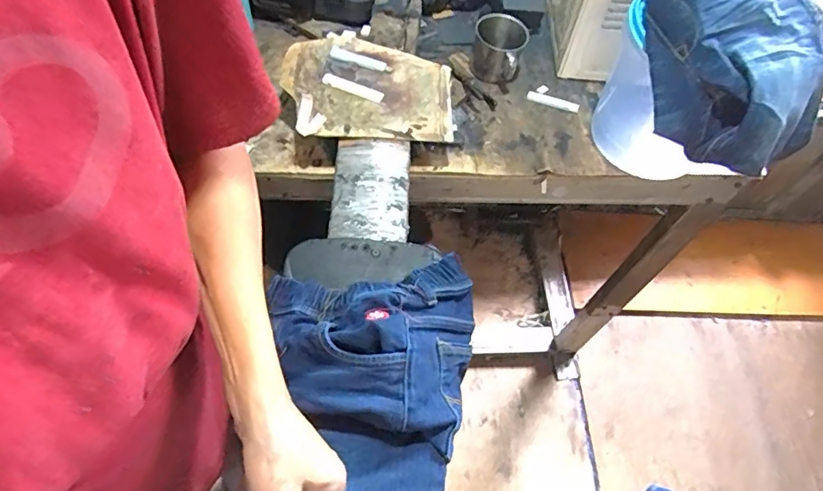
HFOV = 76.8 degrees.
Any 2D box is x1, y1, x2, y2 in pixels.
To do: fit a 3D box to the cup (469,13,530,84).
[{"bbox_3d":[0.138,-0.314,0.829,0.081,0.084,0.083,2,58,-3],"label":"cup"}]

